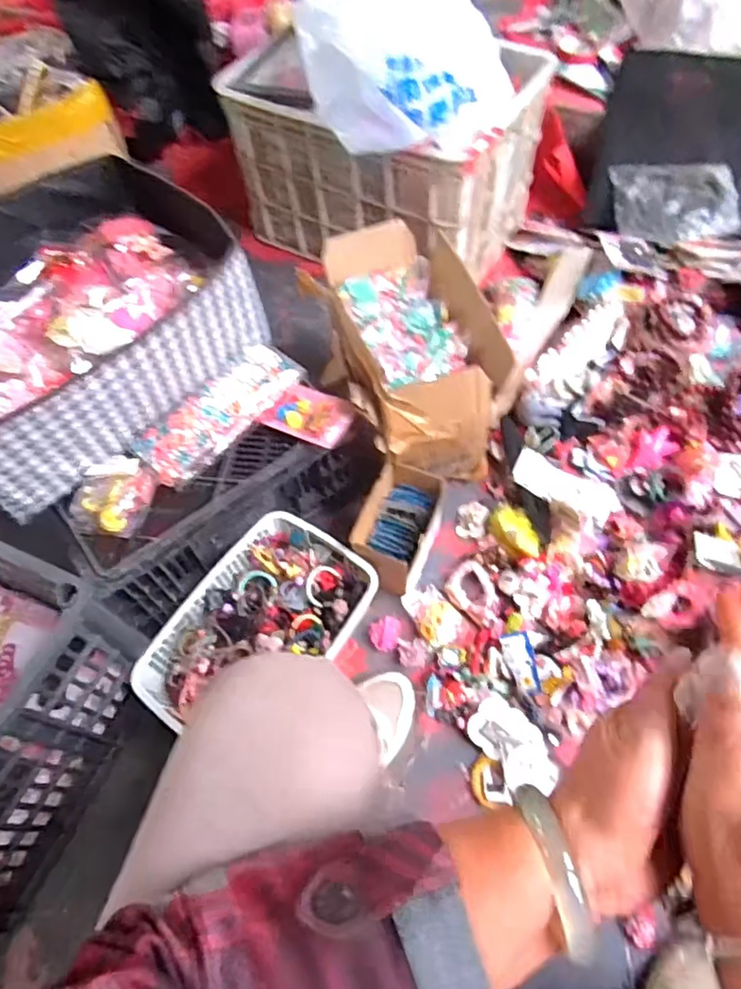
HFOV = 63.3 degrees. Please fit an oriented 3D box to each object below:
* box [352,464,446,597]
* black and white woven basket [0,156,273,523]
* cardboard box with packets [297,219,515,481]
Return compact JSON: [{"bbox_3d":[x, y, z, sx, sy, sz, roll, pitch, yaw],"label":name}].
[{"bbox_3d":[0.040,0.052,0.852,0.091,0.101,0.157,19,63,14],"label":"box"},{"bbox_3d":[-0.382,-0.230,0.784,0.417,0.145,0.365,-37,64,-16],"label":"black and white woven basket"},{"bbox_3d":[0.050,-0.195,0.903,0.201,0.245,0.327,-18,61,-6],"label":"cardboard box with packets"}]

